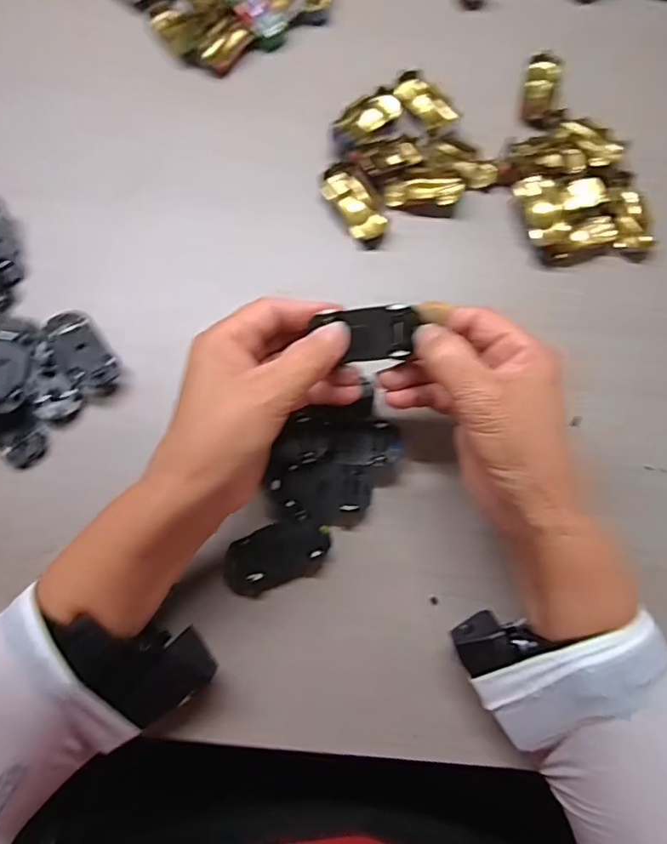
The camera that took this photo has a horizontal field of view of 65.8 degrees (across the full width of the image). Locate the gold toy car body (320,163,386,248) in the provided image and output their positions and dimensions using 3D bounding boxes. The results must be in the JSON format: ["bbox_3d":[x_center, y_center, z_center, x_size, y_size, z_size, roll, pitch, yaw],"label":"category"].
[{"bbox_3d":[0.019,-0.166,0.396,0.030,0.016,0.066,-31,79,-9],"label":"gold toy car body"}]

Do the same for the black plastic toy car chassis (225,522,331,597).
[{"bbox_3d":[-0.036,0.086,0.332,0.067,0.024,0.035,-23,78,-7],"label":"black plastic toy car chassis"}]

